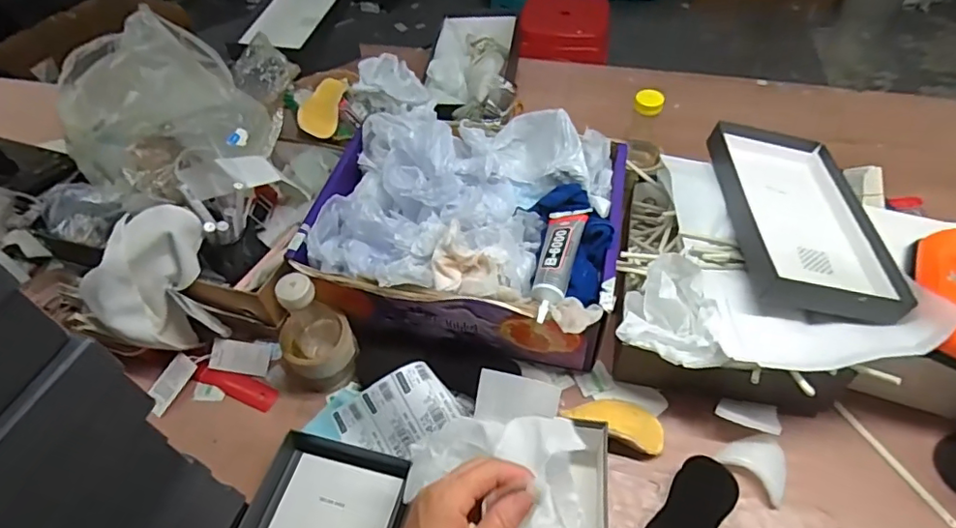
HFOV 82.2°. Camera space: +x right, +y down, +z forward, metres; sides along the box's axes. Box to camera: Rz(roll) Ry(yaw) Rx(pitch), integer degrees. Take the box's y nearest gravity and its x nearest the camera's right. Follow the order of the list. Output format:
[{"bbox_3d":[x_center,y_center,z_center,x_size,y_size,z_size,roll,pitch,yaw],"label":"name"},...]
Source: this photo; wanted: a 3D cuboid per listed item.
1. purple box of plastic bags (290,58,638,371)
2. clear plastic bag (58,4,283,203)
[{"bbox_3d":[-0.011,-0.061,0.755,0.394,0.195,0.327,11,54,12],"label":"purple box of plastic bags"},{"bbox_3d":[-0.476,-0.241,0.809,0.264,0.160,0.322,-39,59,-24],"label":"clear plastic bag"}]

